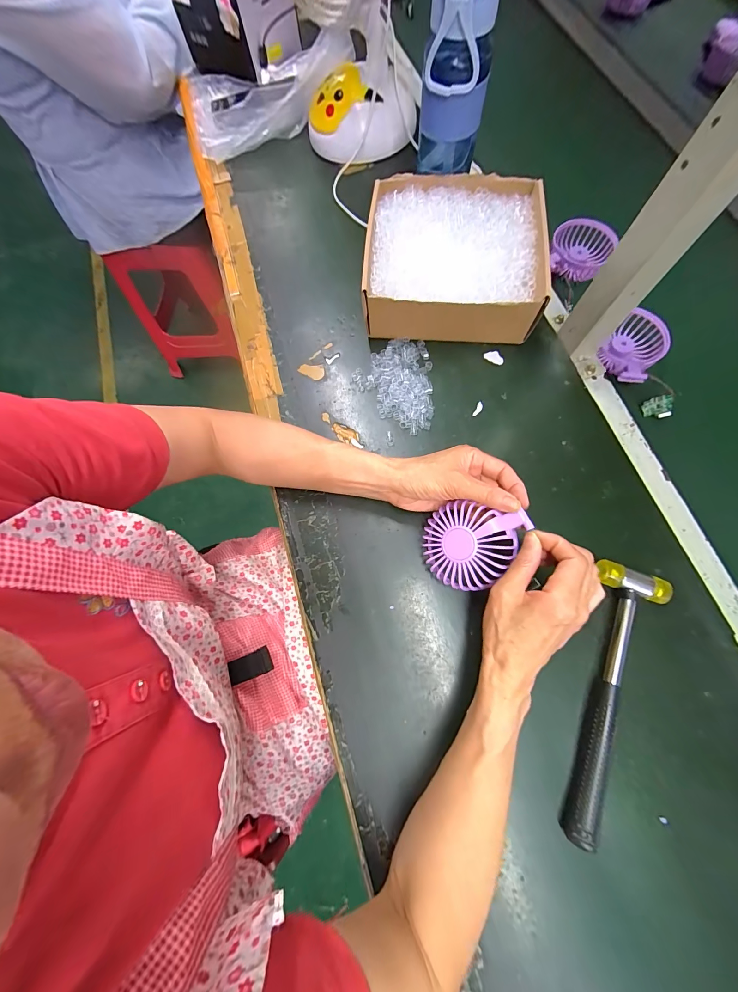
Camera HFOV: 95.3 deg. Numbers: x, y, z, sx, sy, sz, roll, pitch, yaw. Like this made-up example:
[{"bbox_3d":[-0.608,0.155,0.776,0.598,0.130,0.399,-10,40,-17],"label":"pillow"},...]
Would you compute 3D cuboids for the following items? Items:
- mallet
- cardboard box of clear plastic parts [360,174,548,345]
[{"bbox_3d":[0.222,0.184,0.310,0.056,0.028,0.239,21,74,8],"label":"mallet"},{"bbox_3d":[0.108,-0.307,0.441,0.214,0.073,0.206,3,73,3],"label":"cardboard box of clear plastic parts"}]

